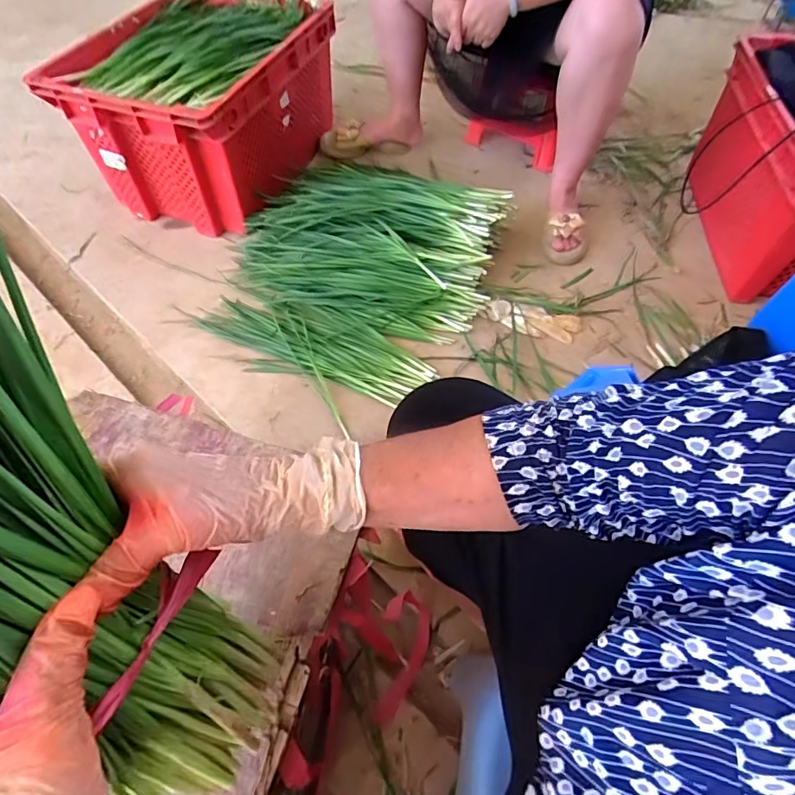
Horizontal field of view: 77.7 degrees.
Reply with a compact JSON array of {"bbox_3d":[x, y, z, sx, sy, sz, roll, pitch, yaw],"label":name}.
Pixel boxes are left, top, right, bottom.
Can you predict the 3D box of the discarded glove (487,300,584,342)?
[{"bbox_3d":[0.296,-0.173,1.069,0.199,0.022,0.080,15,58,10],"label":"discarded glove"}]

